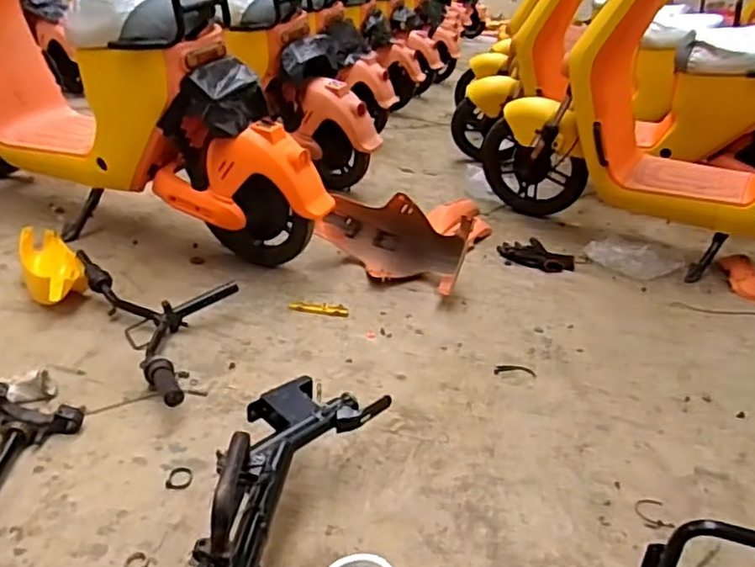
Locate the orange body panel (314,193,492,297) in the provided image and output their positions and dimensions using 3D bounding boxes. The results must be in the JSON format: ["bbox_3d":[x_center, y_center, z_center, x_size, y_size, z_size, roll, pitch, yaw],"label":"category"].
[{"bbox_3d":[0.052,-0.134,1.793,0.456,0.216,0.132,20,31,26],"label":"orange body panel"}]

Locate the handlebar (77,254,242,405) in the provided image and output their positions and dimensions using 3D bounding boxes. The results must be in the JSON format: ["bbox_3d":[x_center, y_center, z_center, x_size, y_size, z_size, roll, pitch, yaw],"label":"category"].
[{"bbox_3d":[-0.447,0.070,1.436,0.275,0.084,0.610,-15,34,-34],"label":"handlebar"}]

